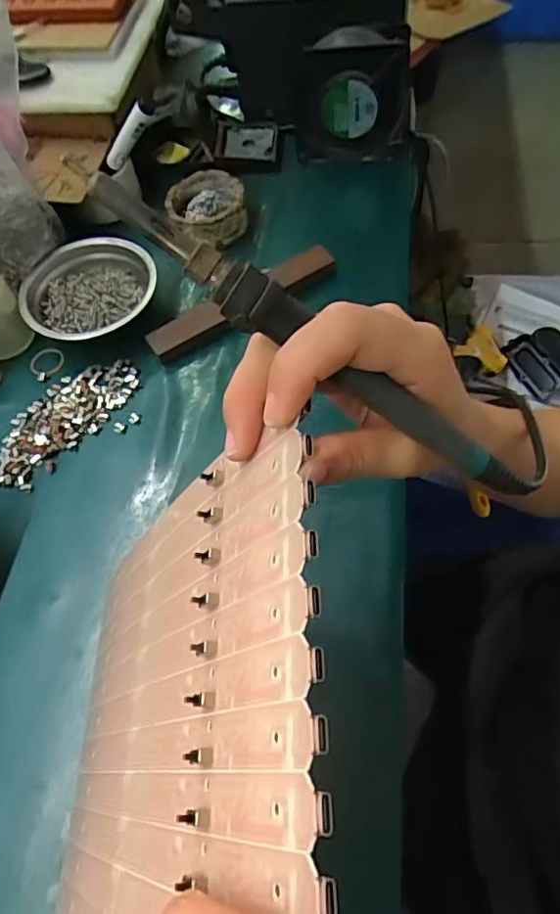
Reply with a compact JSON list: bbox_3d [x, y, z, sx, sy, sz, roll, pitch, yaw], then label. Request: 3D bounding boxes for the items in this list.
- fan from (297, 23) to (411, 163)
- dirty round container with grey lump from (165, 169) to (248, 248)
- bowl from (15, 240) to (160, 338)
[{"bbox_3d":[0.078,-0.377,0.588,0.119,0.142,0.059,4,61,8],"label":"fan"},{"bbox_3d":[-0.078,-0.266,0.603,0.082,0.033,0.083,-19,61,-5],"label":"dirty round container with grey lump"},{"bbox_3d":[-0.188,-0.166,0.548,0.128,0.034,0.131,-2,61,4],"label":"bowl"}]

